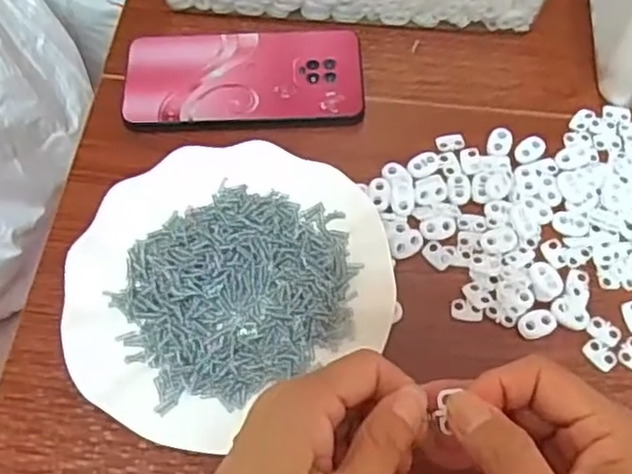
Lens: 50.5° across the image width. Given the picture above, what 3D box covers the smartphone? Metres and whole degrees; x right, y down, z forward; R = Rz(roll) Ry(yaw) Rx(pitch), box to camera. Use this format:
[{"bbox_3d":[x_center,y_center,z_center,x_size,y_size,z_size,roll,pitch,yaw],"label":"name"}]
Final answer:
[{"bbox_3d":[-0.050,-0.111,0.470,0.162,0.009,0.080,-1,66,1],"label":"smartphone"}]

